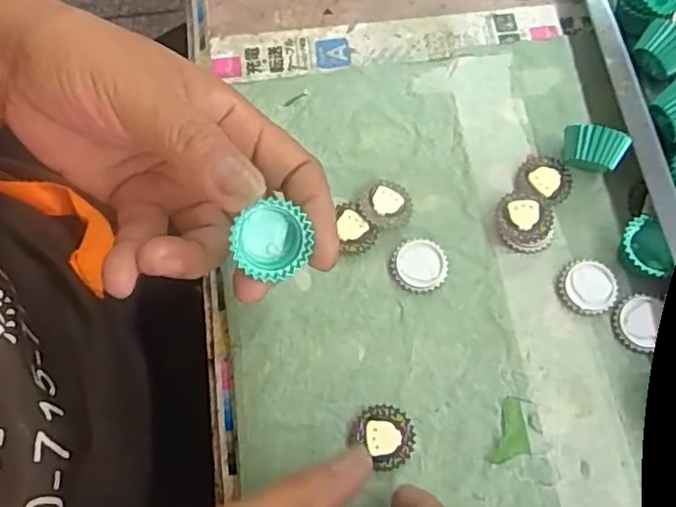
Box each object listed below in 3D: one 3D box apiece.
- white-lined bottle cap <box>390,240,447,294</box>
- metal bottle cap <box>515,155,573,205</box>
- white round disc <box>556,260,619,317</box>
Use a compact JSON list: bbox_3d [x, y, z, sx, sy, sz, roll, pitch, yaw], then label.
[{"bbox_3d":[0.041,0.006,0.307,0.028,0.007,0.027,0,71,0],"label":"white-lined bottle cap"},{"bbox_3d":[0.110,-0.039,0.323,0.029,0.006,0.028,0,71,0],"label":"metal bottle cap"},{"bbox_3d":[0.126,0.017,0.304,0.028,0.007,0.027,0,71,0],"label":"white round disc"}]

